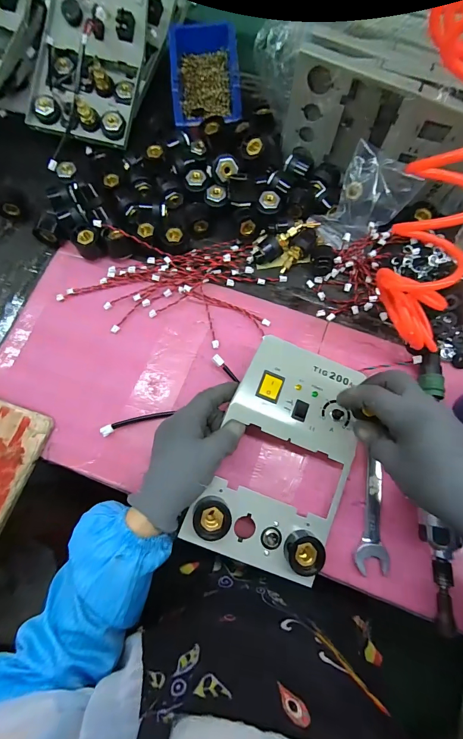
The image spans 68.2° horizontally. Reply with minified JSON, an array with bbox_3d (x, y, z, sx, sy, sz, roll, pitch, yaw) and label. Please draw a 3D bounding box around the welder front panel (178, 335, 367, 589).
[{"bbox_3d":[0.058,0.089,0.366,0.142,0.034,0.230,20,77,6],"label":"welder front panel"}]

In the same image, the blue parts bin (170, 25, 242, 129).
[{"bbox_3d":[-0.039,-0.447,0.520,0.099,0.049,0.167,-3,74,0],"label":"blue parts bin"}]

